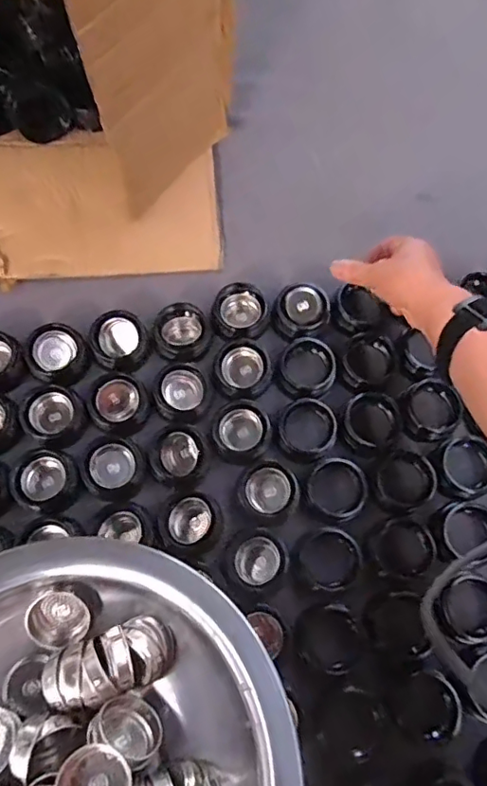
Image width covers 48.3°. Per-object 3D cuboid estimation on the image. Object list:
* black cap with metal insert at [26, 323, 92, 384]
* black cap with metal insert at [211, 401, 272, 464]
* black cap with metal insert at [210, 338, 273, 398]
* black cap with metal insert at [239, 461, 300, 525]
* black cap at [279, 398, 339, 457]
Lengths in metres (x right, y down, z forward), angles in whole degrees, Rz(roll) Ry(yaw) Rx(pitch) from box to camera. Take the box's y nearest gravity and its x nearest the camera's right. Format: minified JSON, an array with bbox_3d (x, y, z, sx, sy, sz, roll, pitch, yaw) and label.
[{"bbox_3d":[-0.204,-0.044,0.593,0.061,0.033,0.054,-6,72,-4],"label":"black cap with metal insert"},{"bbox_3d":[-0.002,0.039,0.579,0.063,0.024,0.061,1,72,-2],"label":"black cap with metal insert"},{"bbox_3d":[-0.002,-0.029,0.597,0.065,0.022,0.061,1,72,-2],"label":"black cap with metal insert"},{"bbox_3d":[0.025,0.102,0.561,0.057,0.028,0.064,-23,74,-9],"label":"black cap with metal insert"},{"bbox_3d":[0.069,0.036,0.581,0.060,0.024,0.053,8,71,1],"label":"black cap"}]

